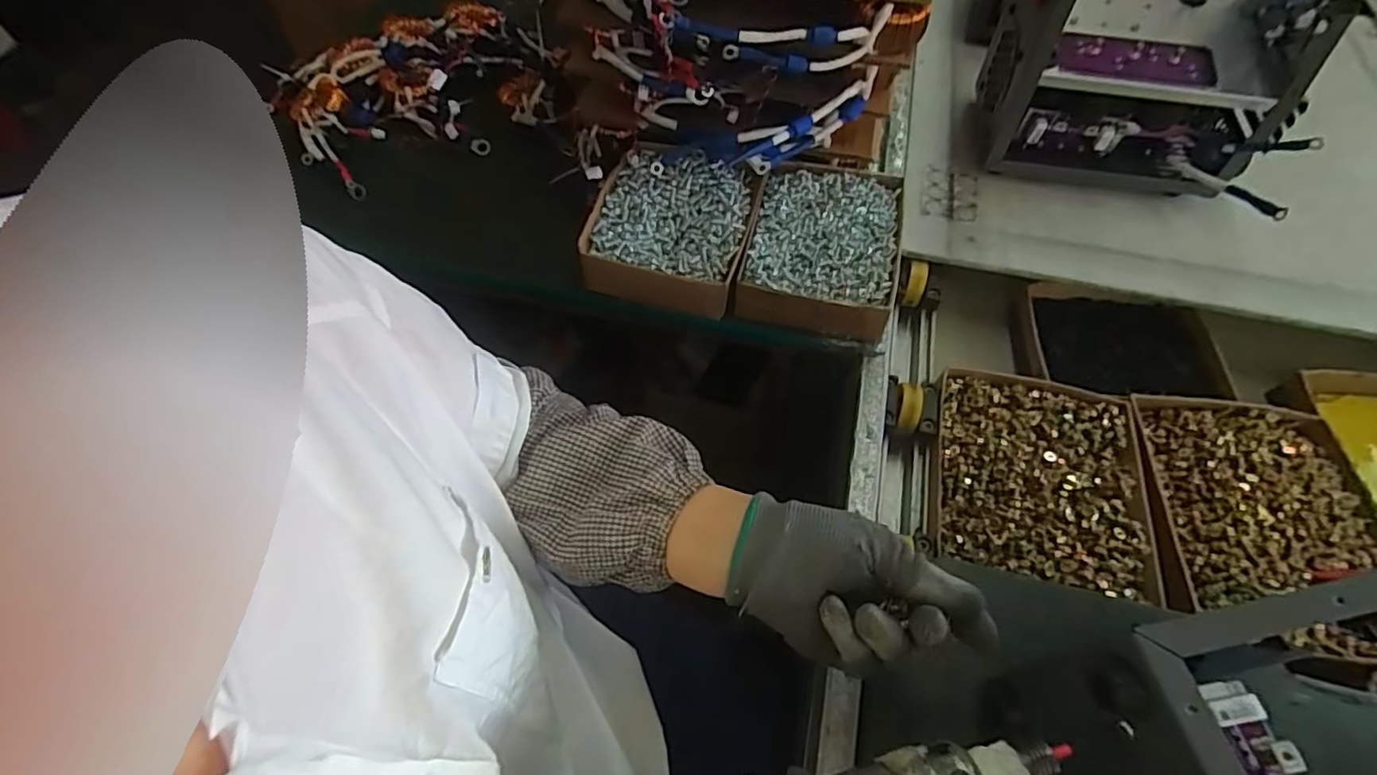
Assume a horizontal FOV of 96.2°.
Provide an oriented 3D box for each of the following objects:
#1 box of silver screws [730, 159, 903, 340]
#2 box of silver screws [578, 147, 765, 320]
[{"bbox_3d":[0.123,-0.131,0.571,0.131,0.040,0.175,12,59,7],"label":"box of silver screws"},{"bbox_3d":[-0.015,-0.153,0.585,0.145,0.044,0.160,14,59,8],"label":"box of silver screws"}]

